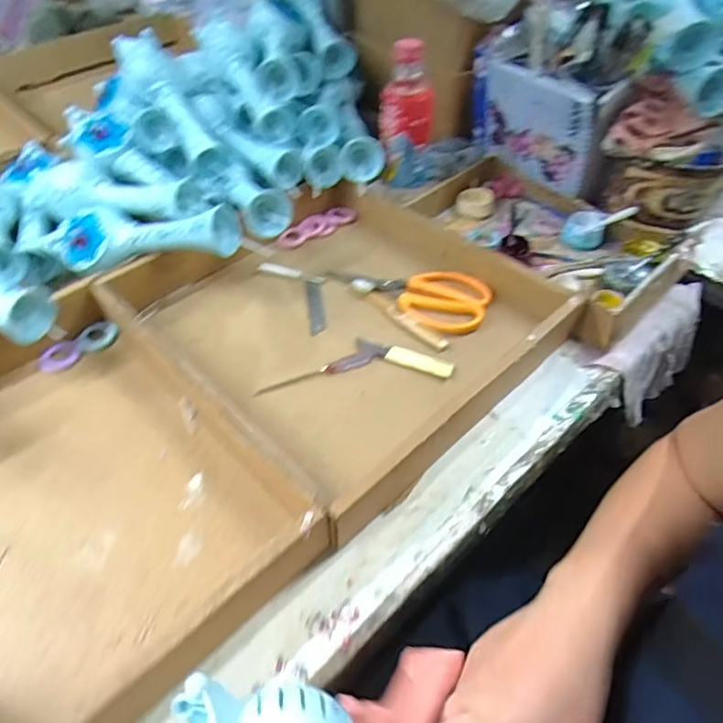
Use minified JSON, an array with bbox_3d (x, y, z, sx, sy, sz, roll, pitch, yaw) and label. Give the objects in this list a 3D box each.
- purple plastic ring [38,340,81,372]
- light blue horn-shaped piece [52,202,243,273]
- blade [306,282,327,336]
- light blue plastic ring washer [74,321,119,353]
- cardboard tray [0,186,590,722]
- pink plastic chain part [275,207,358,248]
[{"bbox_3d":[-0.310,-0.005,0.552,0.039,0.004,0.042,0,49,0],"label":"purple plastic ring"},{"bbox_3d":[-0.236,-0.135,0.582,0.218,0.065,0.068,9,49,7],"label":"light blue horn-shaped piece"},{"bbox_3d":[-0.052,-0.064,0.602,0.018,0.007,0.087,-6,49,-6],"label":"blade"},{"bbox_3d":[-0.282,-0.028,0.570,0.044,0.009,0.044,0,49,0],"label":"light blue plastic ring washer"},{"bbox_3d":[-0.144,0.030,0.489,0.689,0.062,0.373,-36,58,-28],"label":"cardboard tray"},{"bbox_3d":[-0.060,-0.179,0.705,0.108,0.019,0.029,-28,54,-23],"label":"pink plastic chain part"}]

